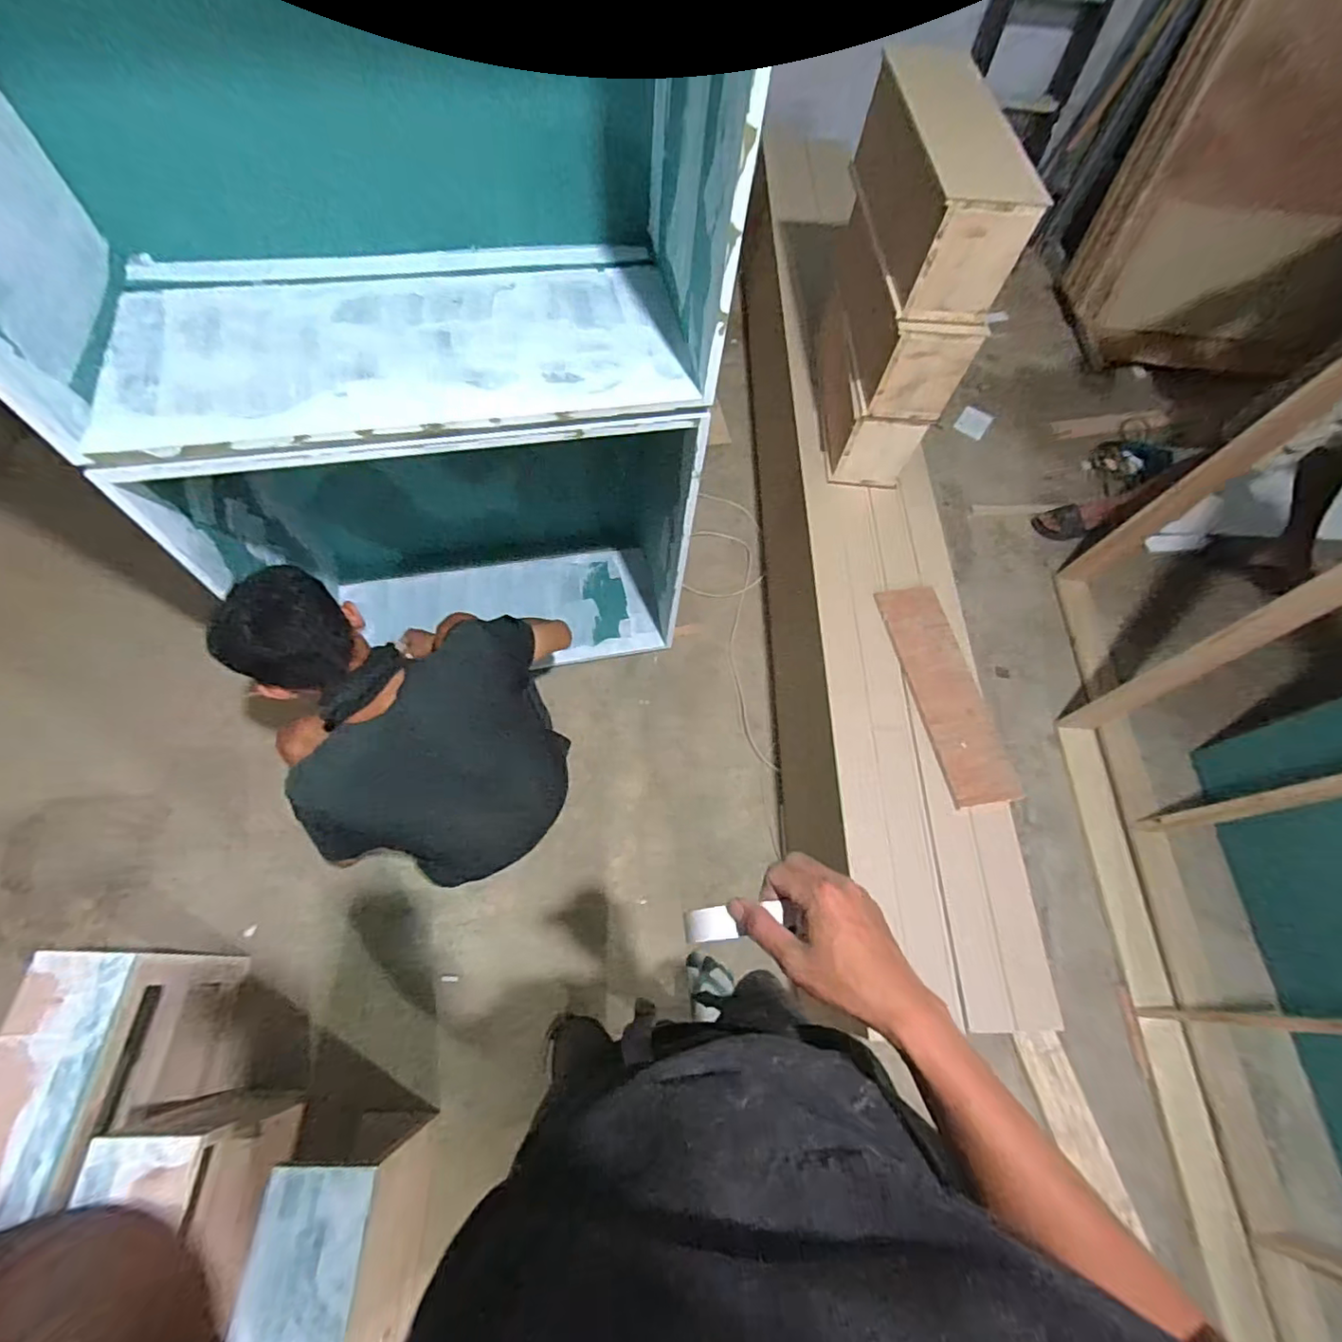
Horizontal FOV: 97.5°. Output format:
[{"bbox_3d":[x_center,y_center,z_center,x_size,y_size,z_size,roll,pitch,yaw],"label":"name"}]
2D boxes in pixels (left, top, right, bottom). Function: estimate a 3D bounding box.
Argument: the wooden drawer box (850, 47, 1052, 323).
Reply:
[{"bbox_3d":[0.528,-0.985,1.201,0.196,0.189,0.591,2,63,-5],"label":"wooden drawer box"}]

